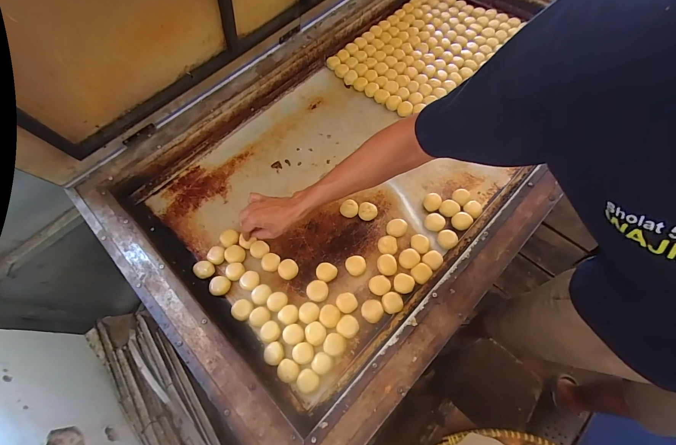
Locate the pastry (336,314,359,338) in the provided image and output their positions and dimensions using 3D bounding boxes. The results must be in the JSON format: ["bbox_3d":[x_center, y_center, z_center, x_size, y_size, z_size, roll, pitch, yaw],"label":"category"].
[{"bbox_3d":[0.019,0.190,0.550,0.037,0.021,0.037,0,66,1],"label":"pastry"}]

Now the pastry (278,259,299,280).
[{"bbox_3d":[-0.100,0.096,0.608,0.039,0.018,0.041,0,66,1],"label":"pastry"}]

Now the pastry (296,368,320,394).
[{"bbox_3d":[-0.051,0.271,0.514,0.036,0.020,0.035,0,66,1],"label":"pastry"}]

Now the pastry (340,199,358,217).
[{"bbox_3d":[0.024,-0.030,0.656,0.038,0.026,0.034,1,66,1],"label":"pastry"}]

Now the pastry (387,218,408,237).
[{"bbox_3d":[0.121,0.012,0.627,0.038,0.026,0.040,31,70,14],"label":"pastry"}]

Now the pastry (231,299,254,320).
[{"bbox_3d":[-0.182,0.167,0.576,0.040,0.022,0.037,22,68,10],"label":"pastry"}]

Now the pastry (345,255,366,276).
[{"bbox_3d":[0.035,0.086,0.600,0.040,0.022,0.039,-1,66,0],"label":"pastry"}]

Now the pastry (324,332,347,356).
[{"bbox_3d":[-0.006,0.219,0.539,0.039,0.015,0.036,3,66,3],"label":"pastry"}]

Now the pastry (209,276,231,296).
[{"bbox_3d":[-0.231,0.125,0.591,0.034,0.024,0.038,27,69,12],"label":"pastry"}]

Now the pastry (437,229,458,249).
[{"bbox_3d":[0.221,0.033,0.608,0.037,0.020,0.036,0,66,1],"label":"pastry"}]

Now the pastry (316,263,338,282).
[{"bbox_3d":[-0.023,0.101,0.600,0.041,0.020,0.035,12,67,6],"label":"pastry"}]

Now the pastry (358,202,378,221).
[{"bbox_3d":[0.064,-0.023,0.651,0.040,0.022,0.035,8,67,4],"label":"pastry"}]

